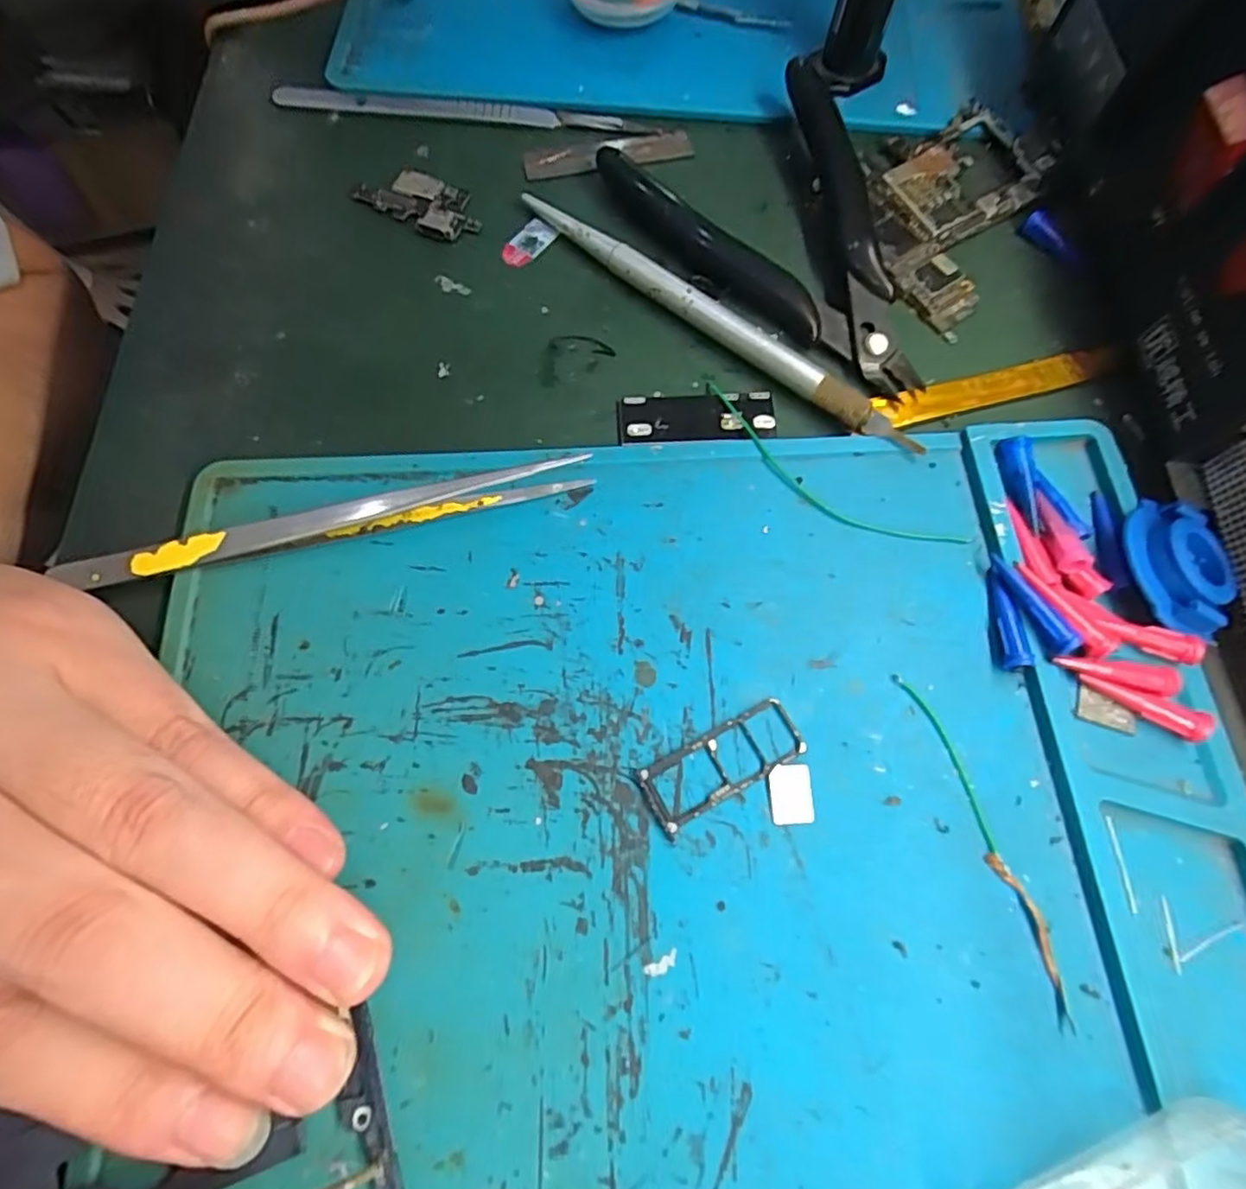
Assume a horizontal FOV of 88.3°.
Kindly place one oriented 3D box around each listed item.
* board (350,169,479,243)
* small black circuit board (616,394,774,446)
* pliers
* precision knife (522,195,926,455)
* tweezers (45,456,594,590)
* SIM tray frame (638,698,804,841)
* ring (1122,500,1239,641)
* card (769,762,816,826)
[{"bbox_3d":[-0.064,-0.126,0.206,0.041,0.004,0.020,33,73,11],"label":"board"},{"bbox_3d":[0.021,-0.049,0.180,0.044,0.004,0.017,-2,69,0],"label":"small black circuit board"},{"bbox_3d":[0.058,-0.123,0.202,0.118,0.010,0.090,38,74,12],"label":"pliers"},{"bbox_3d":[0.024,-0.082,0.188,0.139,0.008,0.009,37,74,12],"label":"precision knife"},{"bbox_3d":[-0.073,-0.019,0.164,0.128,0.008,0.009,-14,70,-5],"label":"tweezers"},{"bbox_3d":[0.023,0.039,0.147,0.039,0.004,0.016,-26,71,-9],"label":"SIM tray frame"},{"bbox_3d":[0.136,-0.007,0.156,0.023,0.005,0.035,1,70,0],"label":"ring"},{"bbox_3d":[0.038,0.045,0.145,0.009,0.004,0.013,-3,77,2],"label":"card"}]

